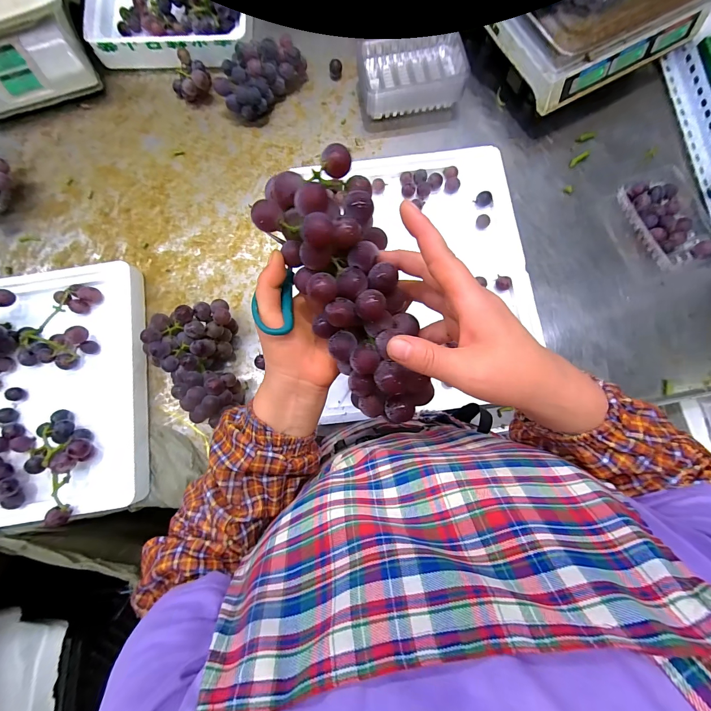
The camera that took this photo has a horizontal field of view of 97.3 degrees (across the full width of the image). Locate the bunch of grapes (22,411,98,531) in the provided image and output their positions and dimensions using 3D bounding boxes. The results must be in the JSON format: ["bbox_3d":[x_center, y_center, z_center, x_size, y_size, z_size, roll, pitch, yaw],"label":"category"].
[{"bbox_3d":[-0.438,0.161,0.465,0.096,0.055,0.143,13,82,4],"label":"bunch of grapes"}]

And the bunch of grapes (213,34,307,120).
[{"bbox_3d":[-0.171,-0.514,0.577,0.173,0.066,0.104,-24,82,-3],"label":"bunch of grapes"}]

